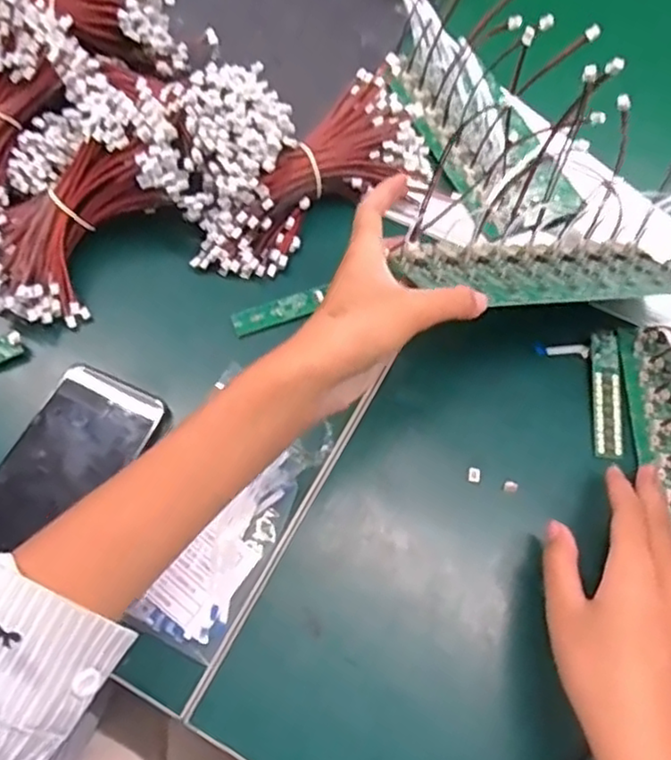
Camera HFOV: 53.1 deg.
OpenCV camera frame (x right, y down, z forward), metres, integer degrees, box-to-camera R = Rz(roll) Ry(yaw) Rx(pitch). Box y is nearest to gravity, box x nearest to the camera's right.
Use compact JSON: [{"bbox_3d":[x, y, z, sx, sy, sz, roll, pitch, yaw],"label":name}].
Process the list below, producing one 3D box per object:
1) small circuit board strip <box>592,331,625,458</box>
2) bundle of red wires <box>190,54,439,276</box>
[{"bbox_3d":[0.175,0.008,0.432,0.019,0.006,0.085,6,64,2],"label":"small circuit board strip"},{"bbox_3d":[-0.005,-0.137,0.479,0.093,0.046,0.194,36,68,15],"label":"bundle of red wires"}]

